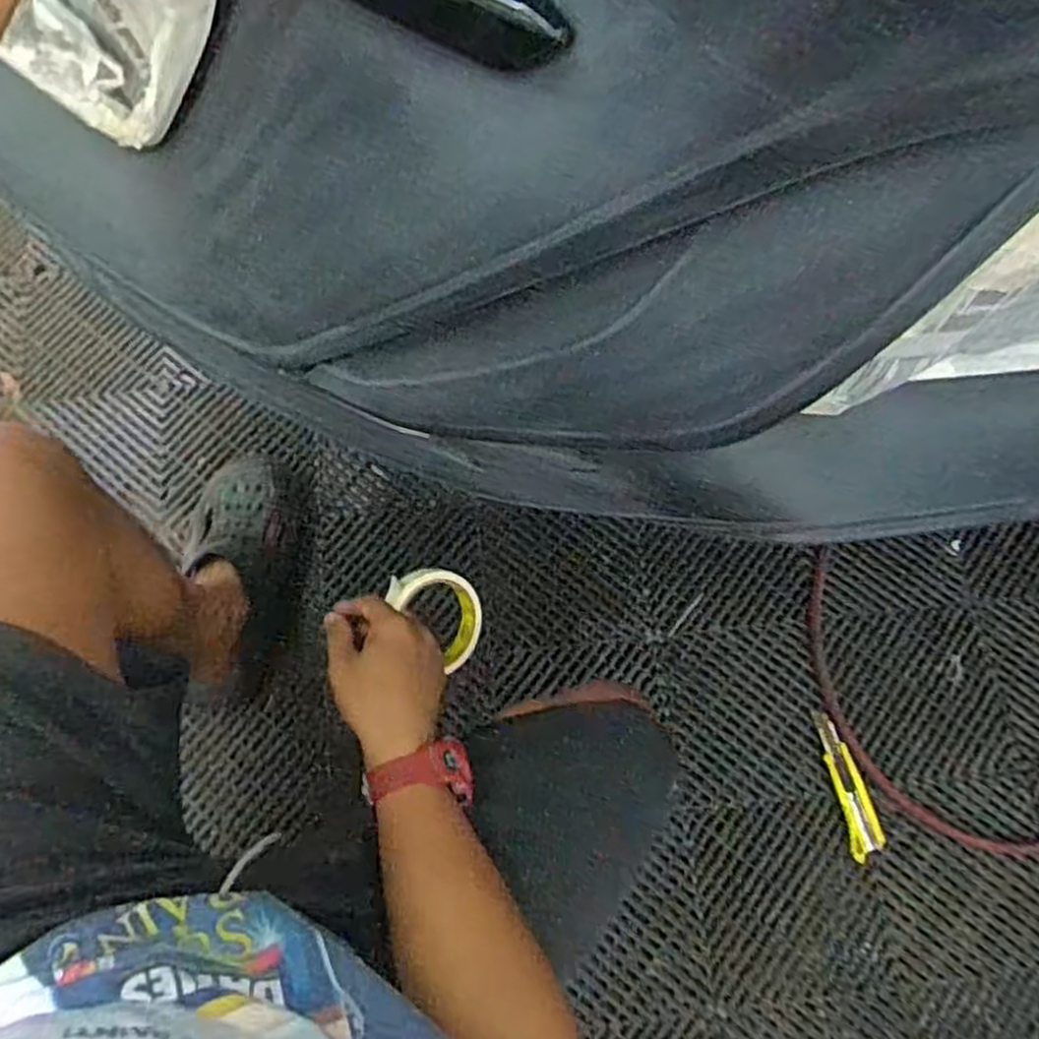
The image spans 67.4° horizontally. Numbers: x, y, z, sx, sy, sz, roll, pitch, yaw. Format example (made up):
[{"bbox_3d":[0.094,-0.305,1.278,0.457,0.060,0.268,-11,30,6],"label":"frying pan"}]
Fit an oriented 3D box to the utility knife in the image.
[{"bbox_3d":[0.381,0.304,0.896,0.039,0.019,0.159,-9,72,-4],"label":"utility knife"}]

